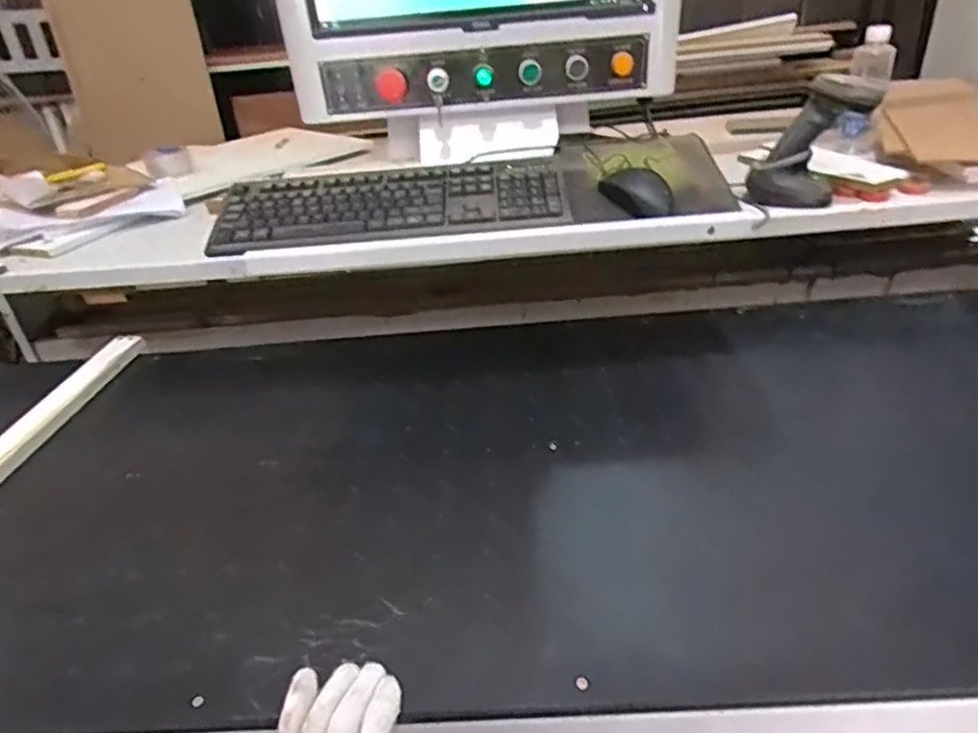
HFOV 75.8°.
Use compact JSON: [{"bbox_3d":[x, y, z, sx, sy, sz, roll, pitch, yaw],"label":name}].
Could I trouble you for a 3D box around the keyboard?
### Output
[{"bbox_3d":[-0.123,-0.199,0.772,0.428,0.047,0.137,-5,32,3],"label":"keyboard"}]

